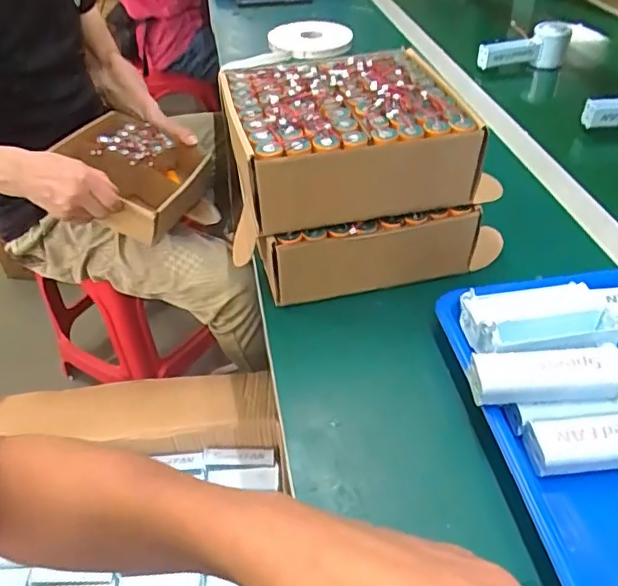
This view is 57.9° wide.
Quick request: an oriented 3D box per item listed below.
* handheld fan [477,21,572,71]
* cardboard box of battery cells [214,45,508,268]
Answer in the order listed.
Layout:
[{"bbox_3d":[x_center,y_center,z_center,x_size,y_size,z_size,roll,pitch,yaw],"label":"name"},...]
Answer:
[{"bbox_3d":[0.338,-0.384,0.879,0.141,0.061,0.046,-16,44,-15],"label":"handheld fan"},{"bbox_3d":[0.033,-0.141,0.504,0.216,0.079,0.165,-12,43,-11],"label":"cardboard box of battery cells"}]

